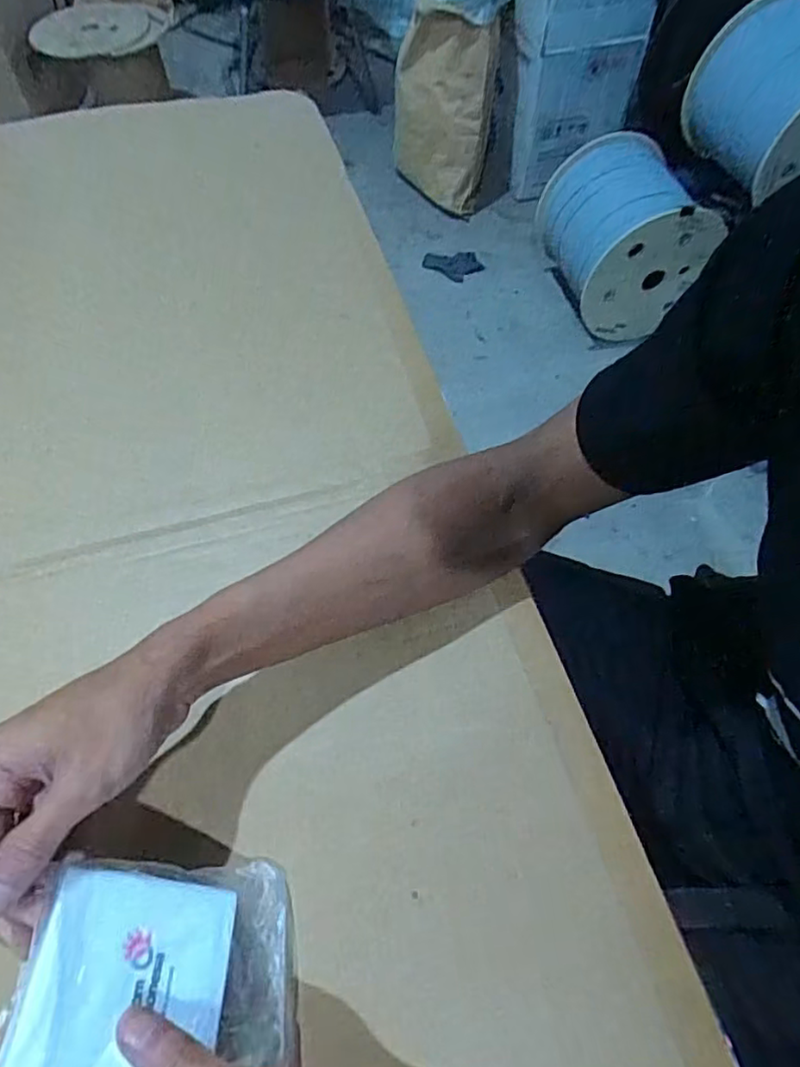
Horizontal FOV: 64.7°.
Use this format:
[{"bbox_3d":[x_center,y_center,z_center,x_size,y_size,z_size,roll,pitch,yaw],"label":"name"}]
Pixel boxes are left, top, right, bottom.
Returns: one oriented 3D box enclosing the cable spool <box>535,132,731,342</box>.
[{"bbox_3d":[0.555,-0.771,1.573,0.298,0.315,0.404,-5,59,-5],"label":"cable spool"}]

